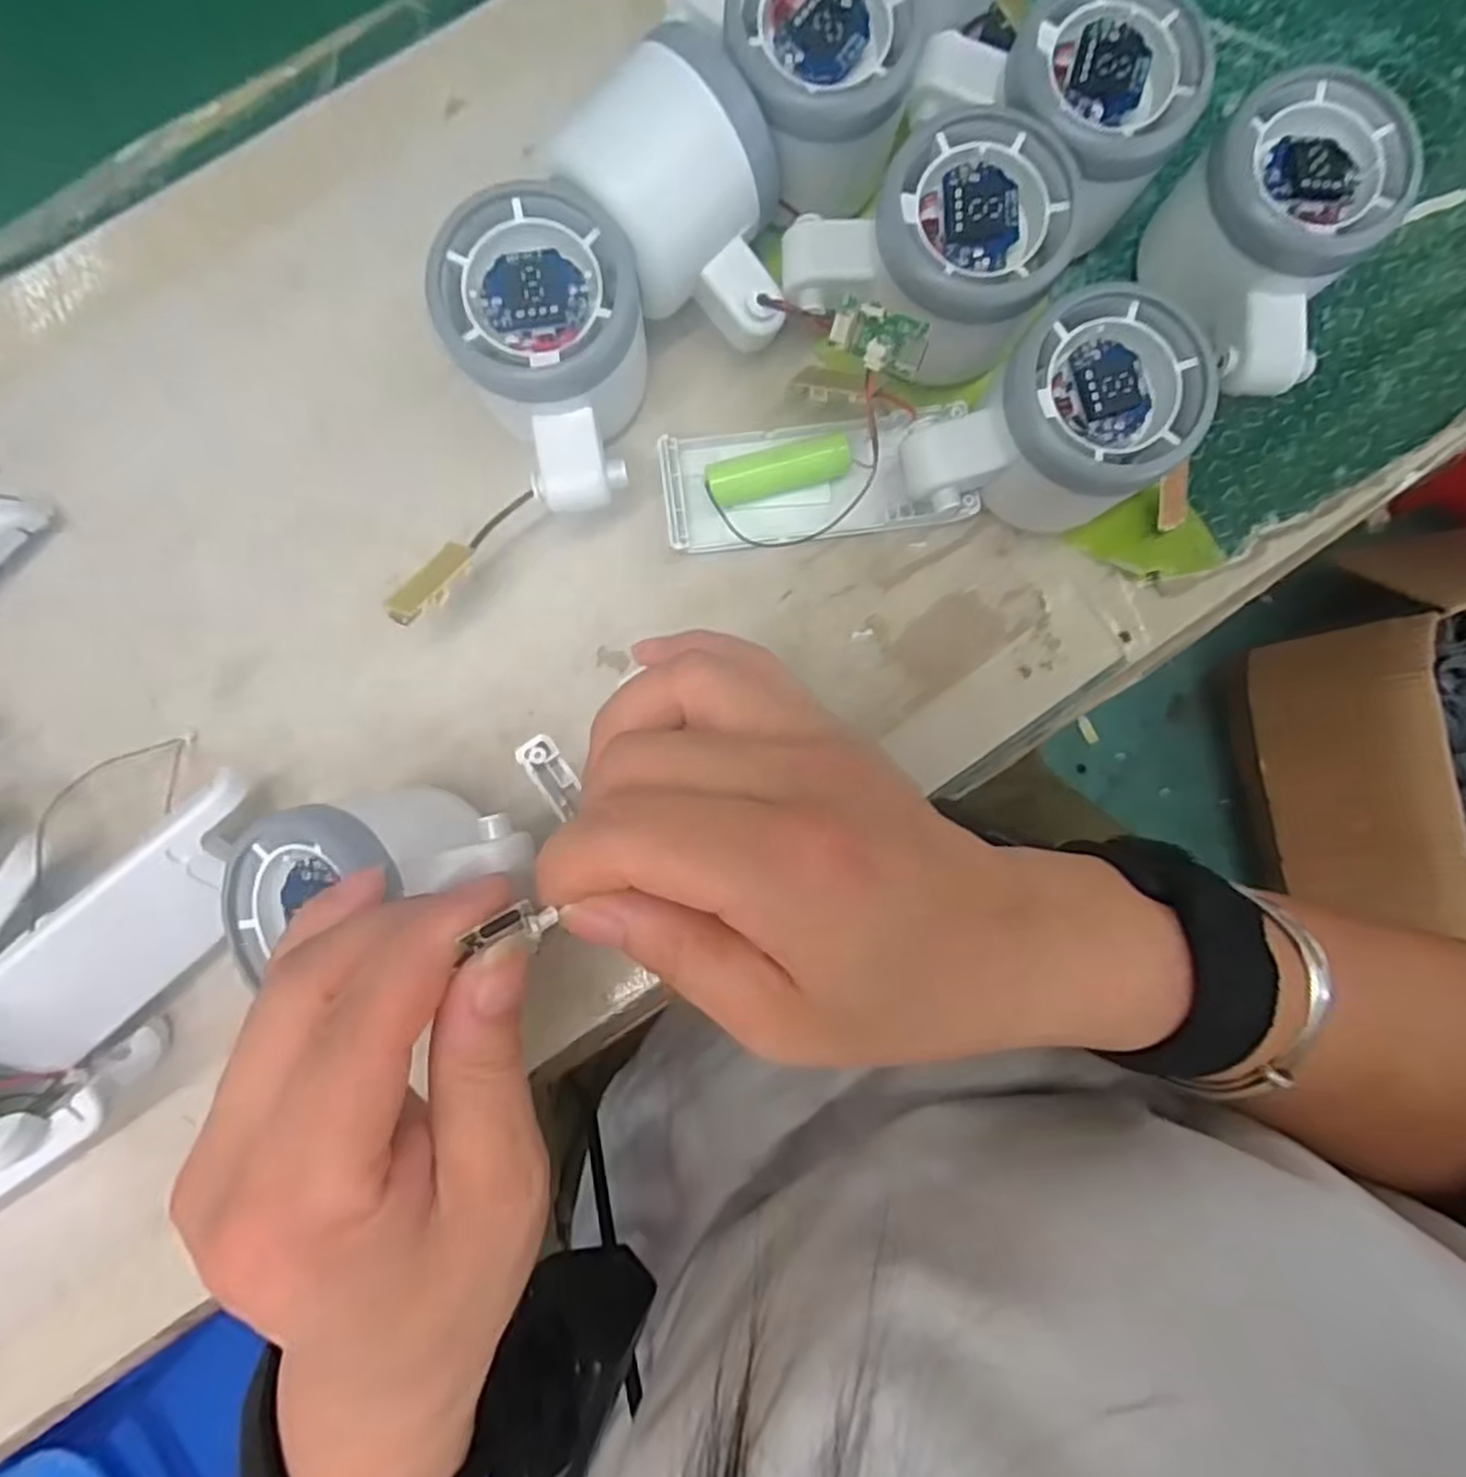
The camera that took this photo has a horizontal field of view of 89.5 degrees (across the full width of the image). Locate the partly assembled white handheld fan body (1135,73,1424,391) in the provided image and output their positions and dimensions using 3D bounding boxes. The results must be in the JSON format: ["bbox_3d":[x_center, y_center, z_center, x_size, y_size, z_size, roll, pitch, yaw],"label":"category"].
[{"bbox_3d":[0.172,-0.155,0.241,0.067,0.053,0.080,-24,88,-3],"label":"partly assembled white handheld fan body"}]

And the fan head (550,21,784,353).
[{"bbox_3d":[-0.013,-0.161,0.232,0.059,0.055,0.076,-45,90,-3],"label":"fan head"}]

